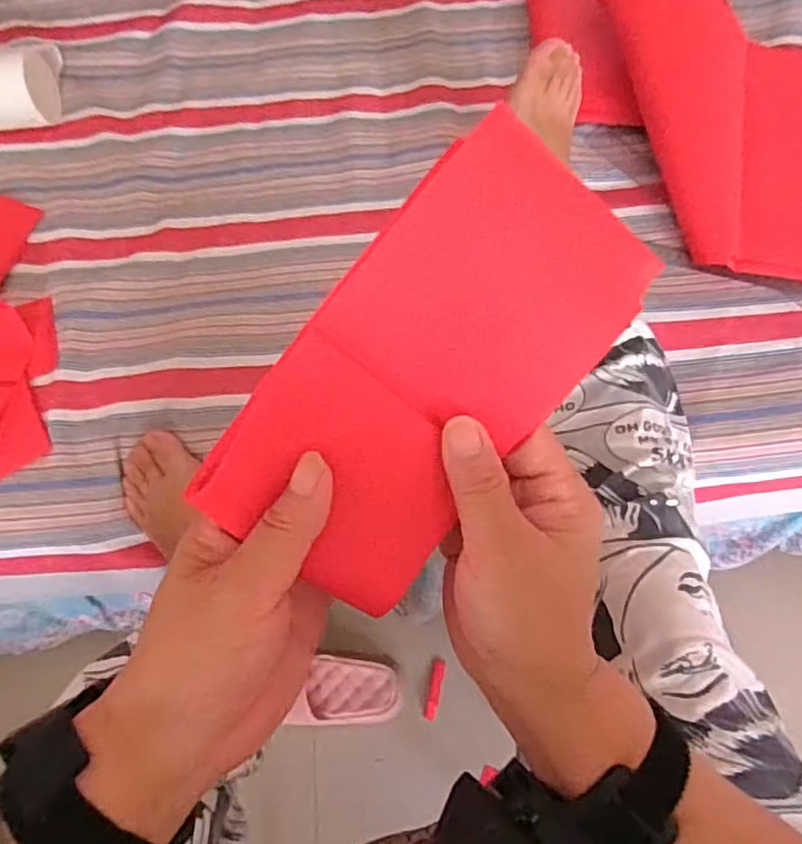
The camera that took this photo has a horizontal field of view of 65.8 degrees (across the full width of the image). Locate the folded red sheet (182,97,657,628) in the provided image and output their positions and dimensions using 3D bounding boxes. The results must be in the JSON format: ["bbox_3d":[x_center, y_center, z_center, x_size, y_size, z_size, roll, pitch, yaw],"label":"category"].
[{"bbox_3d":[0.012,-0.017,0.239,0.094,0.010,0.177,37,94,-12],"label":"folded red sheet"}]

